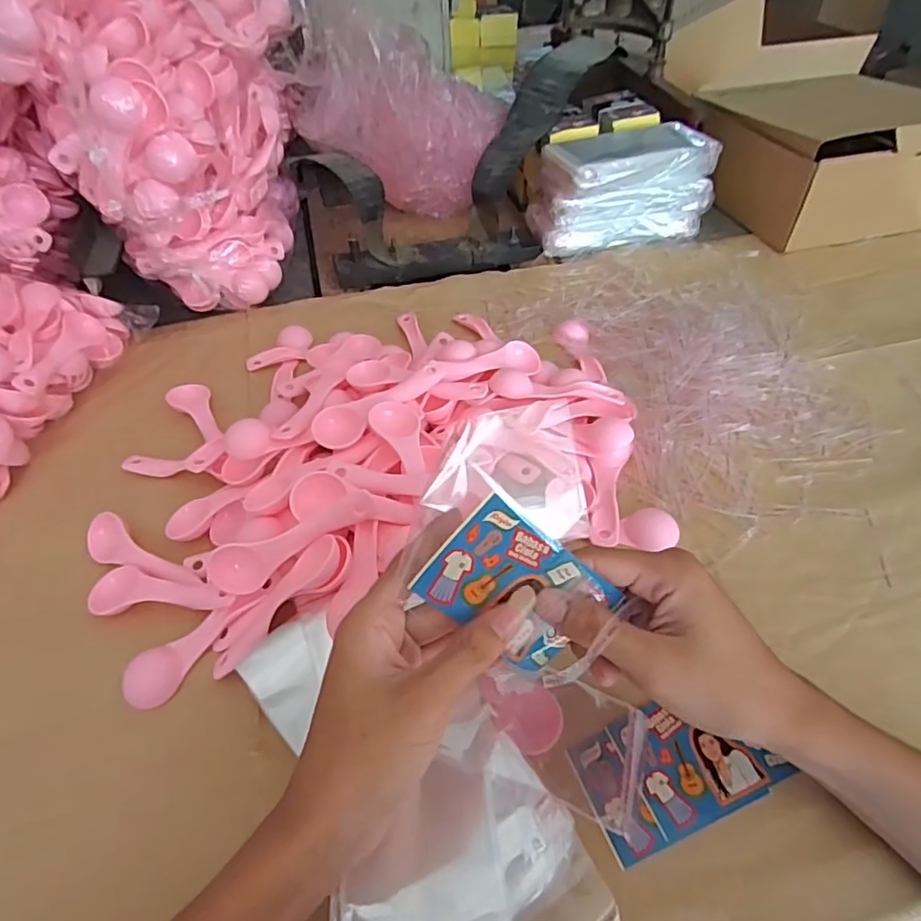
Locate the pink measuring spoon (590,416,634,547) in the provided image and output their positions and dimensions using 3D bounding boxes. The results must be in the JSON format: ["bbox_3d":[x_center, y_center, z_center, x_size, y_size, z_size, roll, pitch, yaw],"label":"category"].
[{"bbox_3d":[0.111,0.011,0.426,0.028,0.020,0.103,9,49,11],"label":"pink measuring spoon"}]

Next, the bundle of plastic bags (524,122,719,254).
[{"bbox_3d":[0.189,-0.324,0.676,0.207,0.097,0.098,-13,48,-10],"label":"bundle of plastic bags"}]

